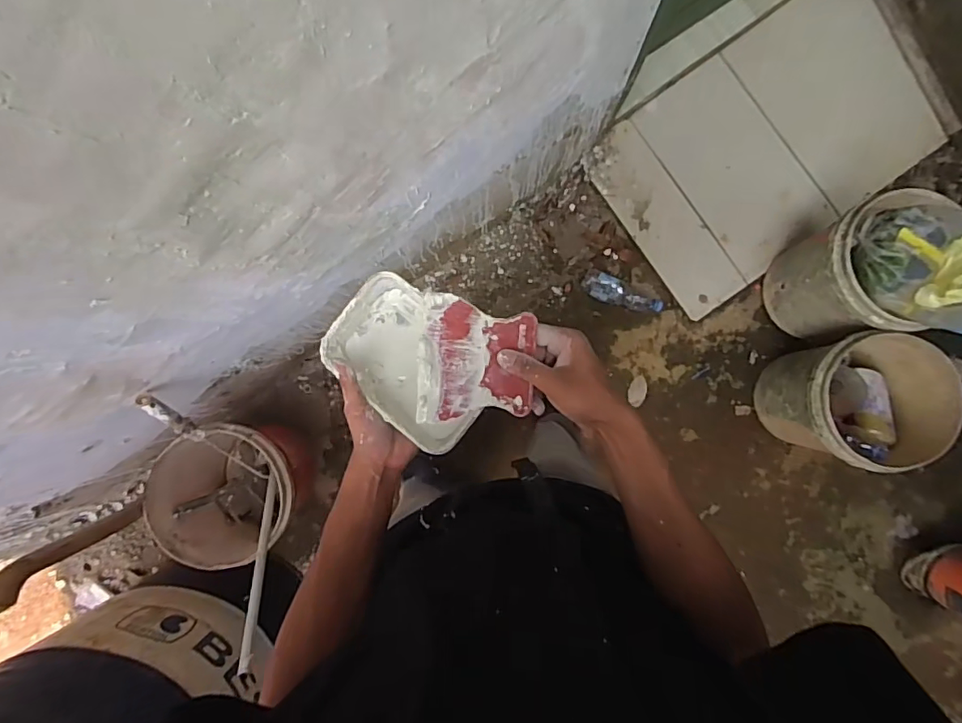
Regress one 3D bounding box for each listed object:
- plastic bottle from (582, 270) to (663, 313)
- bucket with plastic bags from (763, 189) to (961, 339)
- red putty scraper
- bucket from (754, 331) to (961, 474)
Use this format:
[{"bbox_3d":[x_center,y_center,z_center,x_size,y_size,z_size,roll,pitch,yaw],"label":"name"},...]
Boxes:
[{"bbox_3d":[0.407,-0.189,1.539,0.235,0.054,0.076,27,88,2],"label":"plastic bottle"},{"bbox_3d":[0.932,-0.218,1.294,0.280,0.448,0.297,0,88,1],"label":"bucket with plastic bags"},{"bbox_3d":[-0.005,-0.002,0.502,0.105,0.013,0.116,2,88,1],"label":"red putty scraper"},{"bbox_3d":[0.910,0.105,1.373,0.300,0.389,0.308,0,88,1],"label":"bucket"}]

